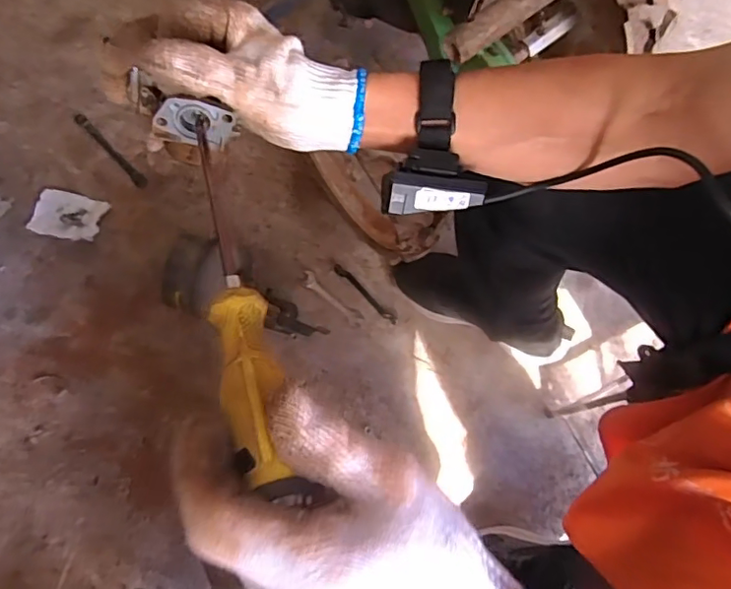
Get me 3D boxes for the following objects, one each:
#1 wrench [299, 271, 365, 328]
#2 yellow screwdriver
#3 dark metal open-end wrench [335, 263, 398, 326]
[{"bbox_3d":[-0.054,0.007,0.893,0.123,0.004,0.026,39,76,10],"label":"wrench"},{"bbox_3d":[-0.067,0.003,0.281,0.028,0.025,0.193,-15,55,-6],"label":"yellow screwdriver"},{"bbox_3d":[0.000,-0.001,0.897,0.138,0.011,0.017,43,77,11],"label":"dark metal open-end wrench"}]

